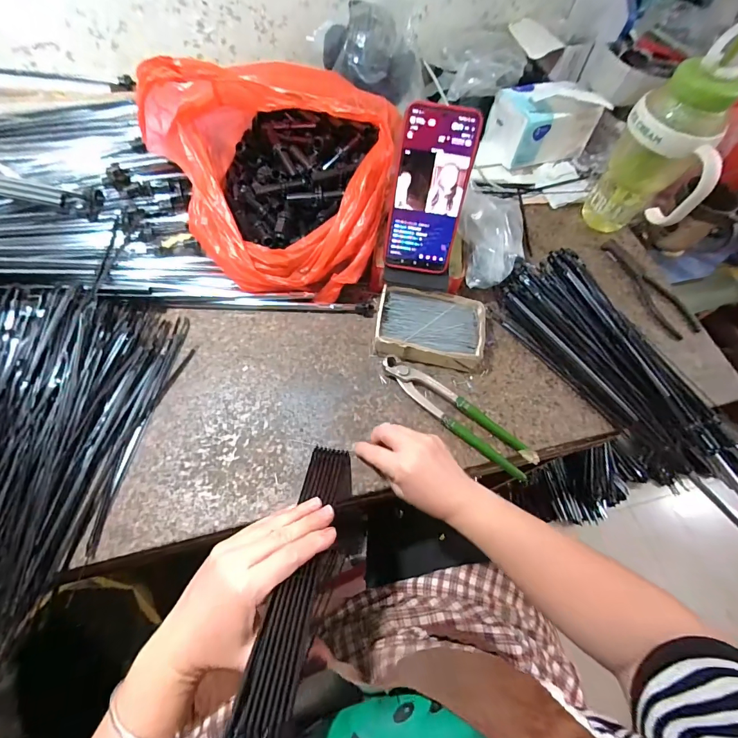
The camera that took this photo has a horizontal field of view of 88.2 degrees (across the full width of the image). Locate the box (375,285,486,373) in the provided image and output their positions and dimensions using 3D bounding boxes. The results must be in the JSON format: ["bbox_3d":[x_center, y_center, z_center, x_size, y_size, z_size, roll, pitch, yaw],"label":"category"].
[{"bbox_3d":[0.075,-0.047,0.473,0.129,0.039,0.092,9,62,1],"label":"box"}]

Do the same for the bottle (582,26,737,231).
[{"bbox_3d":[0.393,-0.278,0.499,0.132,0.255,0.090,42,67,17],"label":"bottle"}]

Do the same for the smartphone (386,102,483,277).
[{"bbox_3d":[0.065,-0.188,0.415,0.079,0.163,0.010,8,33,1],"label":"smartphone"}]

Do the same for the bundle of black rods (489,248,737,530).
[{"bbox_3d":[0.317,0.004,0.463,0.124,0.052,0.376,-32,69,-19],"label":"bundle of black rods"}]

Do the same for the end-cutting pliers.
[{"bbox_3d":[0.100,0.049,0.437,0.197,0.022,0.040,39,67,16],"label":"end-cutting pliers"}]

